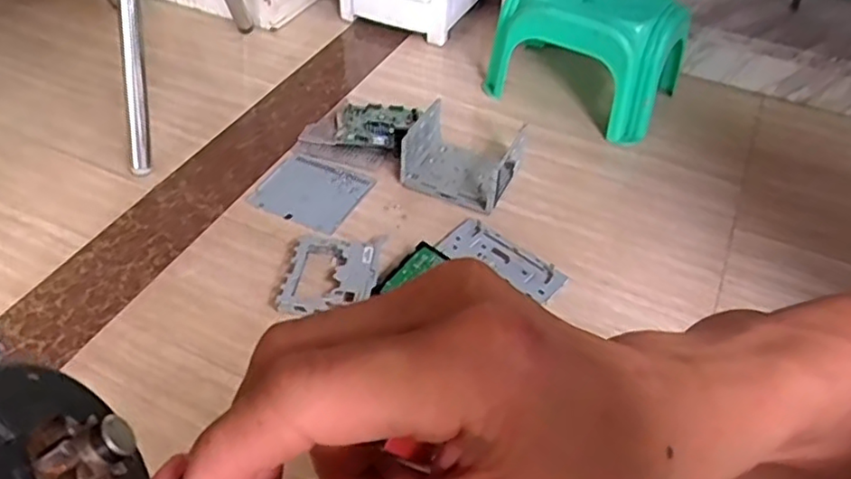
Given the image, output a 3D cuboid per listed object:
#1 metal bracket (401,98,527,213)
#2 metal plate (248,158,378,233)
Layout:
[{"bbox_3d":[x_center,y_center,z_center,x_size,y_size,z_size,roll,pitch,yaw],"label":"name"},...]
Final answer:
[{"bbox_3d":[0.060,-0.145,1.121,0.188,0.085,0.135,23,51,19],"label":"metal bracket"},{"bbox_3d":[-0.198,-0.084,1.127,0.168,0.013,0.138,23,54,13],"label":"metal plate"}]

